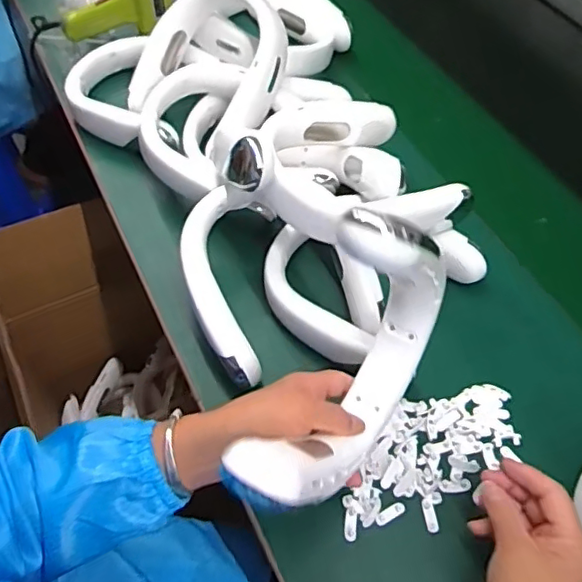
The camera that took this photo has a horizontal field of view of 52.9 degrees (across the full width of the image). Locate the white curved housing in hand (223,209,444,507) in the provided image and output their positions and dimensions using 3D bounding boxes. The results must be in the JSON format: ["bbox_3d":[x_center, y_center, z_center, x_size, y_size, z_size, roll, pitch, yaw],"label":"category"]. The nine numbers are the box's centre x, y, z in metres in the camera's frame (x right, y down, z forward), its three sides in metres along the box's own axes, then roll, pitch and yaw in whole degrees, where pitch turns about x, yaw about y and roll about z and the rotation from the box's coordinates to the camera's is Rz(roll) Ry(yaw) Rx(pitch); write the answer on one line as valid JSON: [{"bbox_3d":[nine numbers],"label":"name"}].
[{"bbox_3d":[0.041,0.051,0.392,0.053,0.220,0.212,29,61,19],"label":"white curved housing in hand"}]

